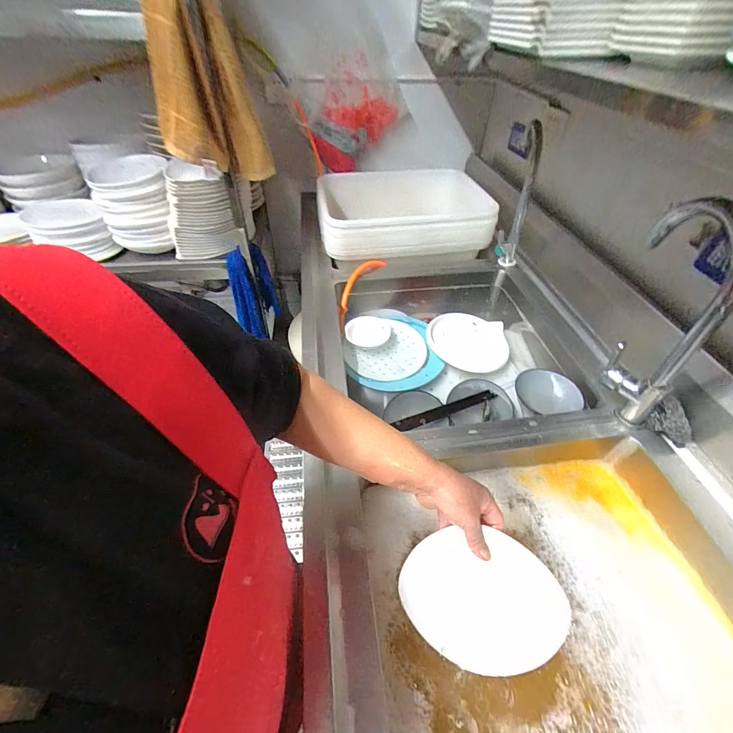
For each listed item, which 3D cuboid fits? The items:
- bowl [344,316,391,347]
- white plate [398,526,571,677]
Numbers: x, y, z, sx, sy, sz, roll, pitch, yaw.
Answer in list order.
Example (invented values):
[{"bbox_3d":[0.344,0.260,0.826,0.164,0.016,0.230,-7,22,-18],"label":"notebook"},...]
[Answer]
[{"bbox_3d":[0.004,-0.090,0.873,0.097,0.031,0.108,25,51,21],"label":"bowl"},{"bbox_3d":[0.142,0.295,0.428,0.184,0.186,0.013,43,15,11],"label":"white plate"}]

